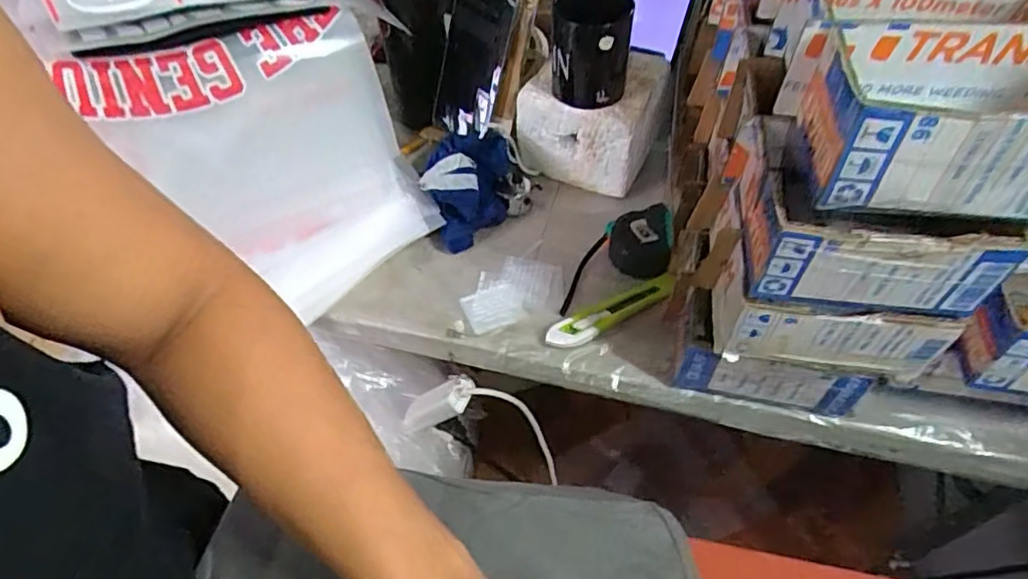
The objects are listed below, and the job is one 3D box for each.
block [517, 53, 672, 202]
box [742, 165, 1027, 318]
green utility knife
[{"bbox_3d":[0.097,-0.220,0.755,0.149,0.130,0.132,21,56,16],"label":"block"},{"bbox_3d":[0.250,-0.042,0.440,0.153,0.083,0.093,5,53,5],"label":"box"},{"bbox_3d":[0.103,0.021,0.642,0.155,0.018,0.031,-26,56,-18],"label":"green utility knife"}]

